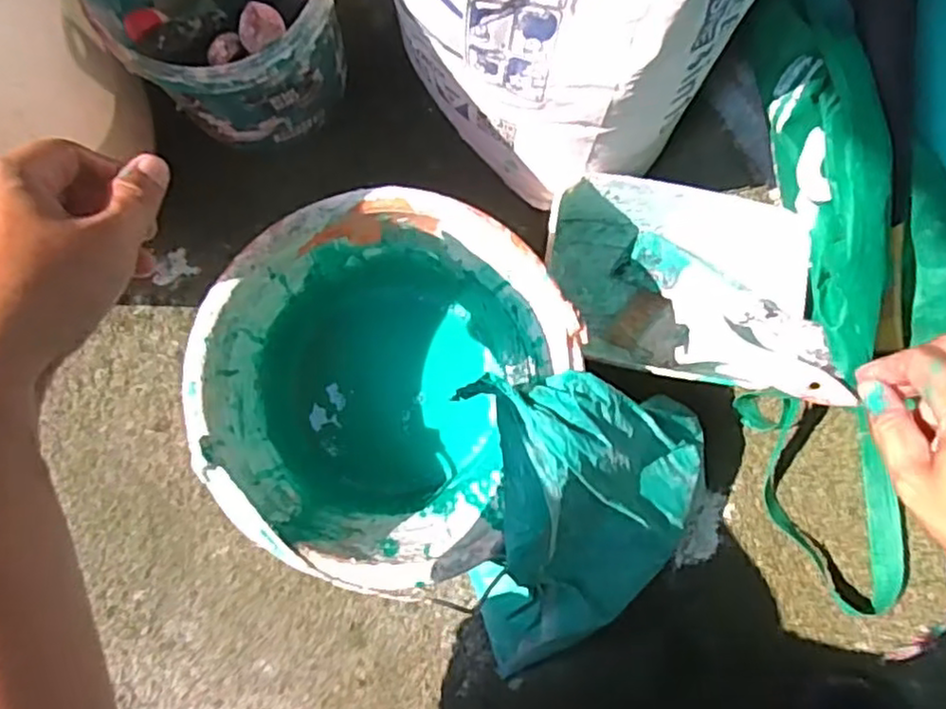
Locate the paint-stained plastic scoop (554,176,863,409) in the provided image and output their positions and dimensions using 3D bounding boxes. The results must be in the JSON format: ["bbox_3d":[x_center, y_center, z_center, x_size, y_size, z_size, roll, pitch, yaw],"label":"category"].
[{"bbox_3d":[0.161,-0.054,0.543,0.194,0.119,0.146,11,84,-3],"label":"paint-stained plastic scoop"}]

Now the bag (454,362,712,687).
[{"bbox_3d":[0.094,0.125,0.500,0.194,0.169,0.224,-8,85,-5],"label":"bag"}]

